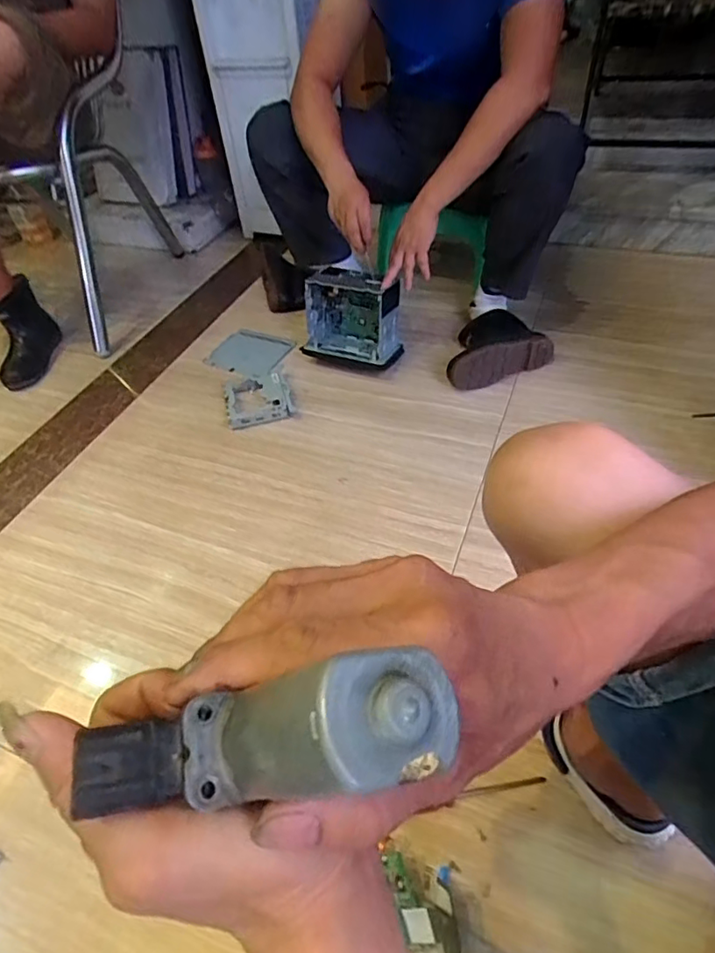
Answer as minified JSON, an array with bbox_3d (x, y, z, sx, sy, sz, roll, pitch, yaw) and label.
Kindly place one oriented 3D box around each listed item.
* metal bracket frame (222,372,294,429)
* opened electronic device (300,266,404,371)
[{"bbox_3d":[-0.206,-0.164,1.150,0.132,0.037,0.142,-13,50,-6],"label":"metal bracket frame"},{"bbox_3d":[-0.012,-0.329,1.177,0.203,0.194,0.108,8,47,13],"label":"opened electronic device"}]

